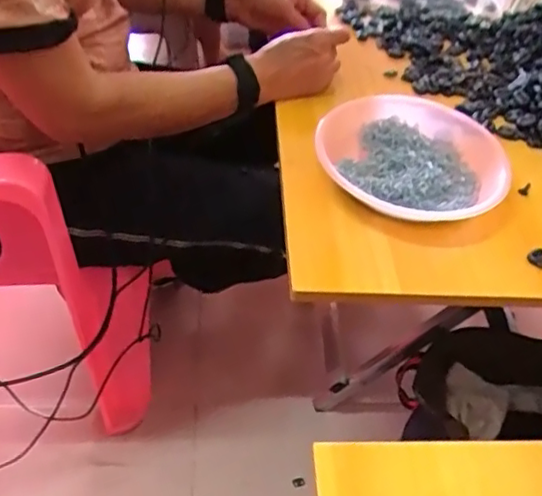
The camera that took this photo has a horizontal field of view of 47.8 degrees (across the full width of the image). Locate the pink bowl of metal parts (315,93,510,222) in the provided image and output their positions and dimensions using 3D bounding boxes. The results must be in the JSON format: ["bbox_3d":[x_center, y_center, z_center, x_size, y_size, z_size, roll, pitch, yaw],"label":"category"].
[{"bbox_3d":[0.164,-0.112,0.650,0.183,0.031,0.224,27,49,19],"label":"pink bowl of metal parts"}]

